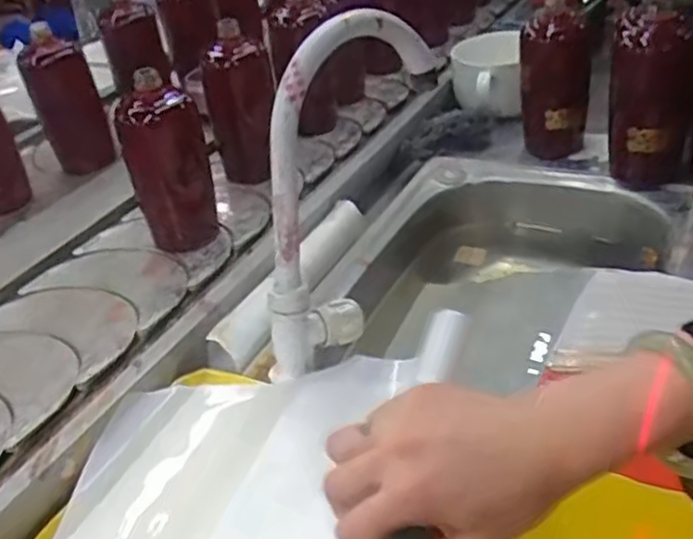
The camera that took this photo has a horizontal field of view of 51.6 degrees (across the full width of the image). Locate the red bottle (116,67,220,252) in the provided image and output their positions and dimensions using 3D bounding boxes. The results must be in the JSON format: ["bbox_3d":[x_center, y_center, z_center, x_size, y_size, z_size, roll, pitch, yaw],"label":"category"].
[{"bbox_3d":[-0.186,-0.108,0.756,0.065,0.168,0.068,13,40,24],"label":"red bottle"}]

